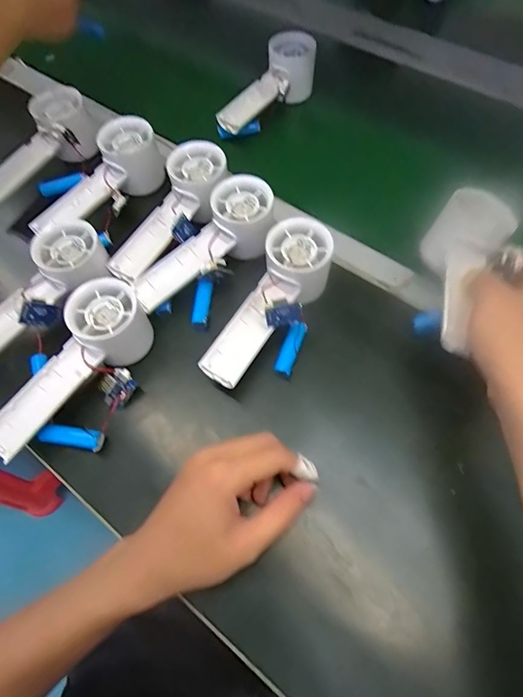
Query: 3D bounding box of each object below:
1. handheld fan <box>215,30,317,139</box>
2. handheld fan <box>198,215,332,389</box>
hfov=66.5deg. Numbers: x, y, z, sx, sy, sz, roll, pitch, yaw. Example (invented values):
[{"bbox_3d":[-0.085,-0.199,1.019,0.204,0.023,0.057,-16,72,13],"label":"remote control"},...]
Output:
[{"bbox_3d":[0.011,-0.318,0.490,0.052,0.053,0.161,29,69,16],"label":"handheld fan"},{"bbox_3d":[0.015,-0.036,0.347,0.069,0.057,0.162,28,83,15],"label":"handheld fan"}]

